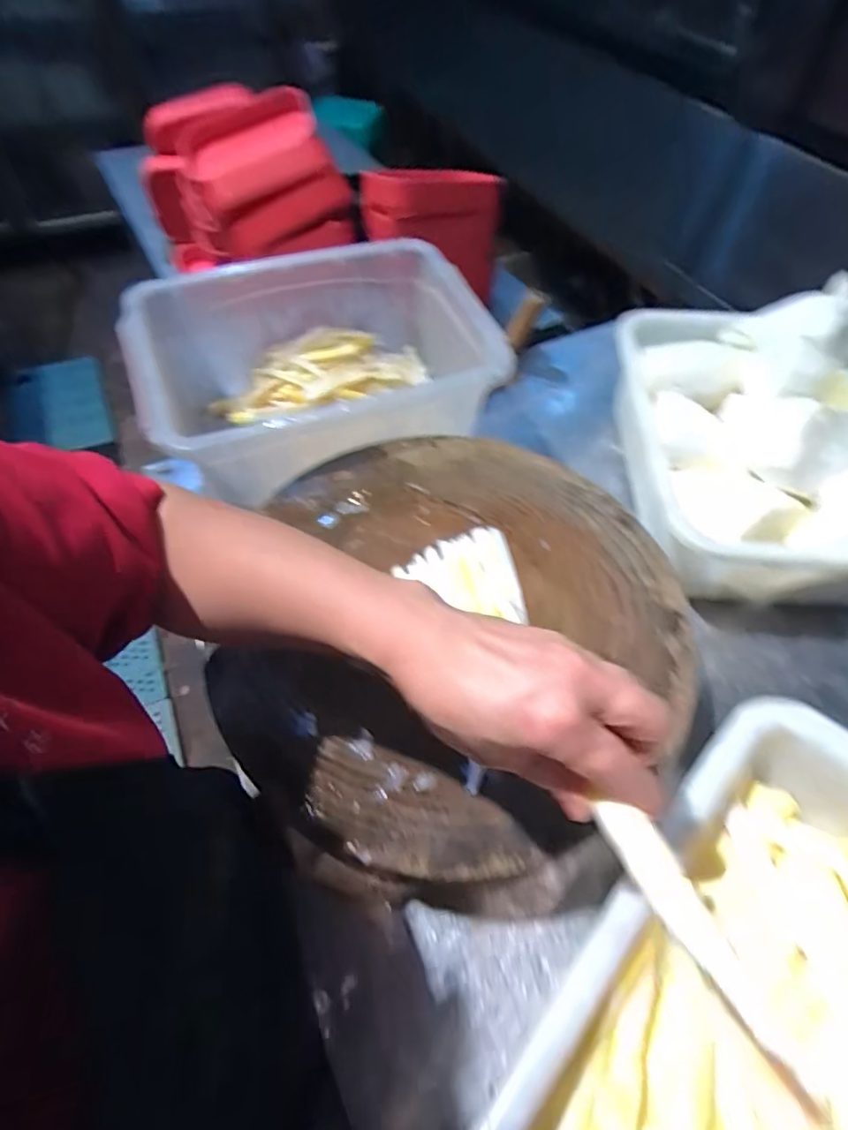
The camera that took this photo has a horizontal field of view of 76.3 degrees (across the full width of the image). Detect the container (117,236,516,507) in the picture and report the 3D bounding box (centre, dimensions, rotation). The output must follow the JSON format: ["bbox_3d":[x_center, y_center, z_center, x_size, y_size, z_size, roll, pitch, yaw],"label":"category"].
[{"bbox_3d":[-0.116,-0.219,0.624,0.373,0.148,0.266,-17,58,-13],"label":"container"}]

